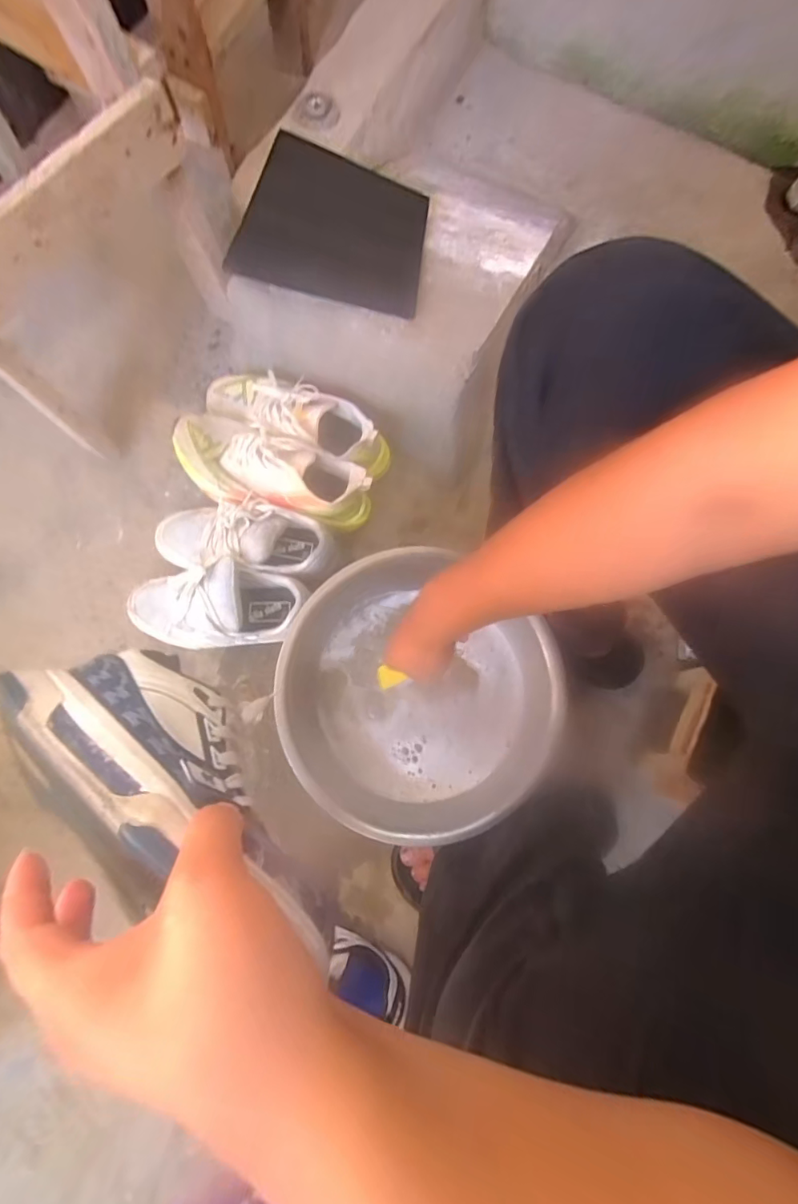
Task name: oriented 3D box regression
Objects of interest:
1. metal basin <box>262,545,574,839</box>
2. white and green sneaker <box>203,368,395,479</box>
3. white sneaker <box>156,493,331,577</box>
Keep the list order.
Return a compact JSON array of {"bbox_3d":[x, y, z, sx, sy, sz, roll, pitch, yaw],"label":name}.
[{"bbox_3d":[0.026,0.116,0.685,0.376,0.097,0.355,0,74,-1],"label":"metal basin"},{"bbox_3d":[-0.151,-0.276,0.765,0.282,0.121,0.098,22,75,5],"label":"white and green sneaker"},{"bbox_3d":[-0.224,-0.090,0.729,0.249,0.101,0.100,13,75,3],"label":"white sneaker"}]

